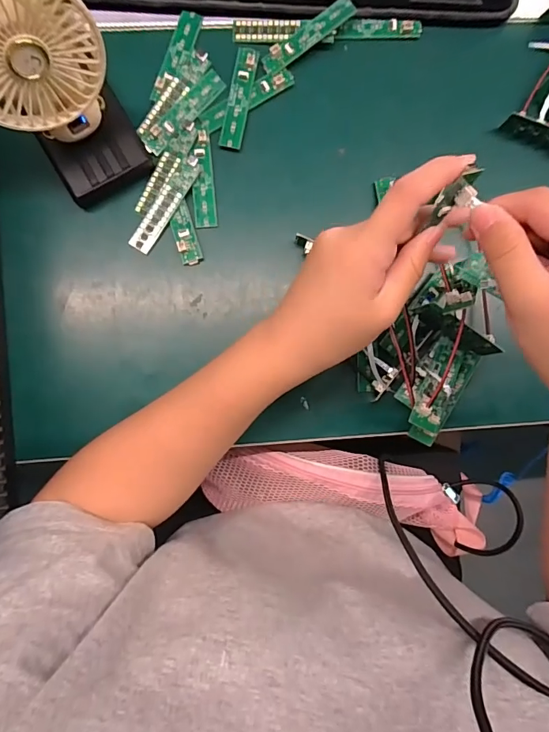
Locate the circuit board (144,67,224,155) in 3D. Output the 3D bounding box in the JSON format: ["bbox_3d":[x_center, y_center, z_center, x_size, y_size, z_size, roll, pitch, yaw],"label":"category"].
[{"bbox_3d":[-0.073,-0.207,0.347,0.018,0.005,0.083,42,85,0],"label":"circuit board"}]

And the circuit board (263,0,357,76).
[{"bbox_3d":[0.028,-0.271,0.347,0.084,0.004,0.016,-33,98,6],"label":"circuit board"}]

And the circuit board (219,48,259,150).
[{"bbox_3d":[-0.028,-0.220,0.348,0.018,0.006,0.084,11,86,-2],"label":"circuit board"}]

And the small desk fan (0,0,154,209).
[{"bbox_3d":[-0.145,-0.178,0.275,0.087,0.131,0.086,-31,88,-4],"label":"small desk fan"}]

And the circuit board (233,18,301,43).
[{"bbox_3d":[-0.007,-0.278,0.353,0.061,0.004,0.021,3,86,4],"label":"circuit board"}]

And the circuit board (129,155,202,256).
[{"bbox_3d":[-0.087,-0.130,0.343,0.018,0.005,0.084,32,85,-1],"label":"circuit board"}]

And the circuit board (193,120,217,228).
[{"bbox_3d":[-0.058,-0.156,0.345,0.018,0.005,0.085,-4,87,-3],"label":"circuit board"}]

